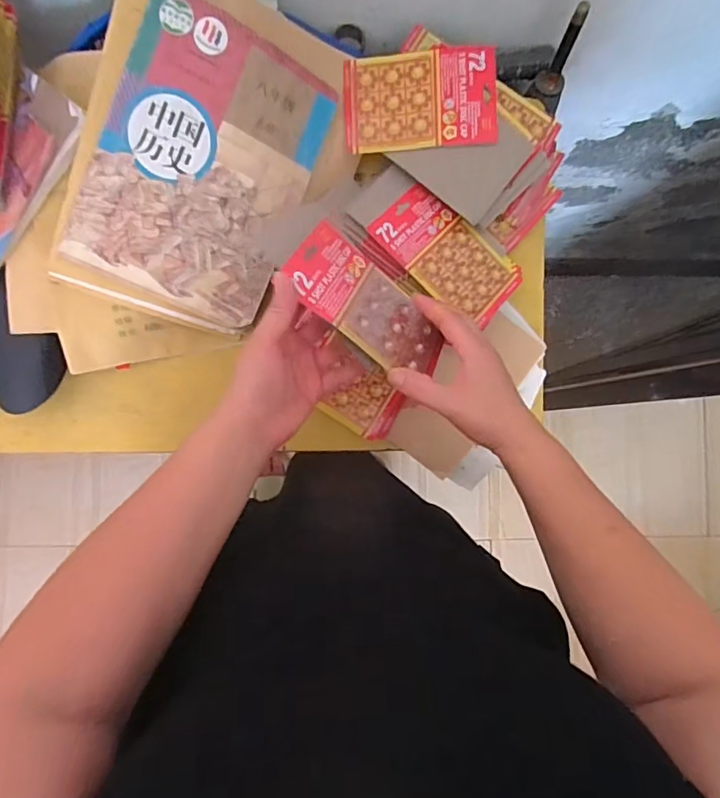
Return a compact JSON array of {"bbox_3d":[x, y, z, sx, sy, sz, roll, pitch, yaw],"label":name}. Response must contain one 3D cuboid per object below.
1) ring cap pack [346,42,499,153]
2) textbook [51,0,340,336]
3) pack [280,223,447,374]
[{"bbox_3d":[0.060,-0.299,0.517,0.149,0.007,0.097,-1,91,8],"label":"ring cap pack"},{"bbox_3d":[-0.151,-0.213,0.497,0.183,0.019,0.274,21,96,-19],"label":"textbook"},{"bbox_3d":[0.010,-0.077,0.433,0.148,0.008,0.092,40,46,-13],"label":"pack"}]

